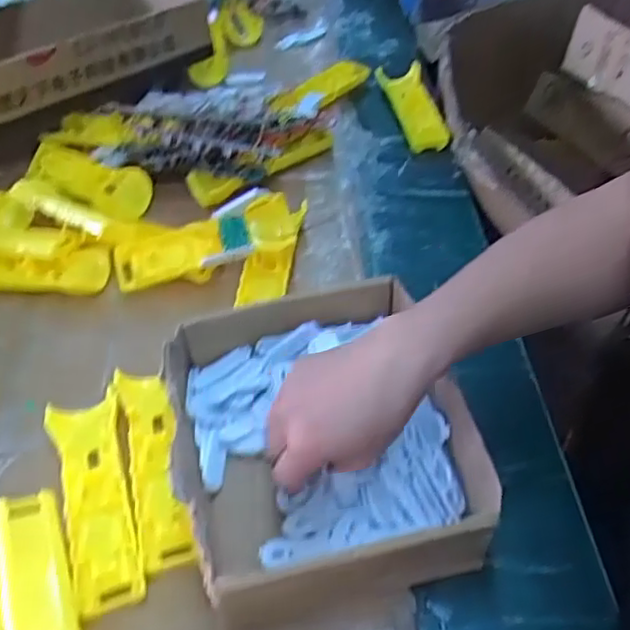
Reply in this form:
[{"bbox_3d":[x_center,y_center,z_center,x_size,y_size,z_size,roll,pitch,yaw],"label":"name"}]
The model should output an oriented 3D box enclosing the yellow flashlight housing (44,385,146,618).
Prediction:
[{"bbox_3d":[-0.152,0.123,0.464,0.049,0.027,0.168,-19,47,-12],"label":"yellow flashlight housing"}]

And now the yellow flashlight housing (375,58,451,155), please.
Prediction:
[{"bbox_3d":[0.117,-0.253,0.794,0.051,0.025,0.181,-9,46,-2],"label":"yellow flashlight housing"}]

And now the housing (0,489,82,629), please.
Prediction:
[{"bbox_3d":[-0.168,0.173,0.395,0.045,0.030,0.166,-23,48,-15],"label":"housing"}]

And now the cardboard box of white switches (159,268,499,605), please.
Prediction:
[{"bbox_3d":[0.004,0.081,0.450,0.184,0.066,0.202,-13,46,-6],"label":"cardboard box of white switches"}]

